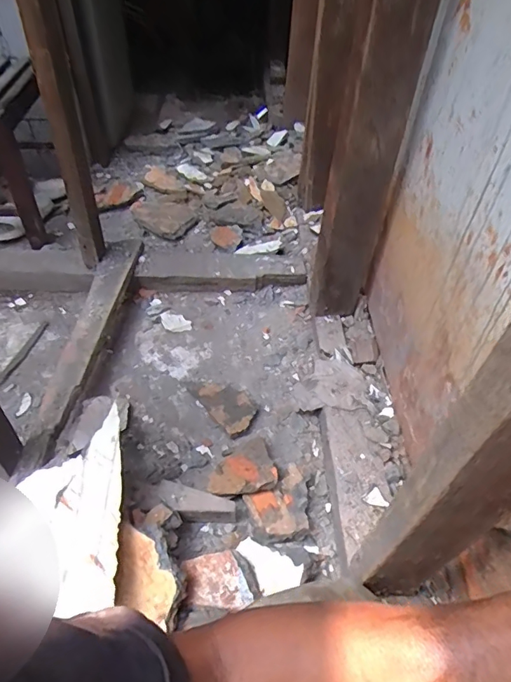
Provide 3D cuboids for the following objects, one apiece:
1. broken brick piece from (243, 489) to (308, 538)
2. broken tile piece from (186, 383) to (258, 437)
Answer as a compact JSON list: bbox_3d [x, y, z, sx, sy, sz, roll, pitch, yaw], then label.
[{"bbox_3d":[0.042,0.342,0.915,0.085,0.041,0.109,-23,52,-21],"label":"broken brick piece"},{"bbox_3d":[-0.071,0.131,1.106,0.127,0.052,0.196,-22,52,-21],"label":"broken tile piece"}]

